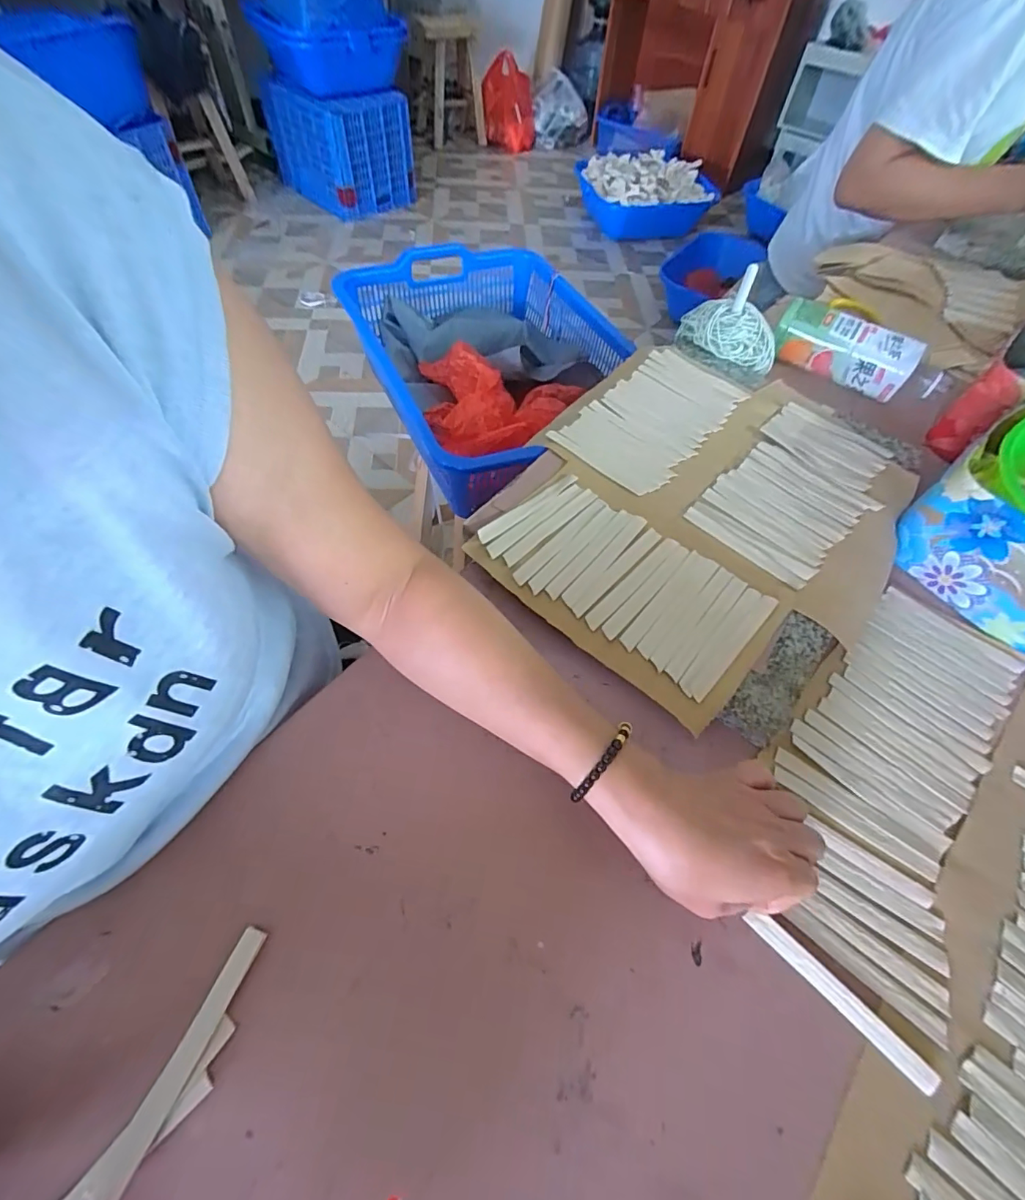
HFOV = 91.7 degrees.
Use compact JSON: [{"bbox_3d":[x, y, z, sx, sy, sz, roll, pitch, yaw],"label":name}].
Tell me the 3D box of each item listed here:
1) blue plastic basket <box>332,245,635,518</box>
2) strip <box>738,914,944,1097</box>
[{"bbox_3d":[-0.020,-0.398,0.828,0.395,0.134,0.511,-23,65,-14],"label":"blue plastic basket"},{"bbox_3d":[0.194,0.235,0.296,0.114,0.004,0.013,40,67,20],"label":"strip"}]

